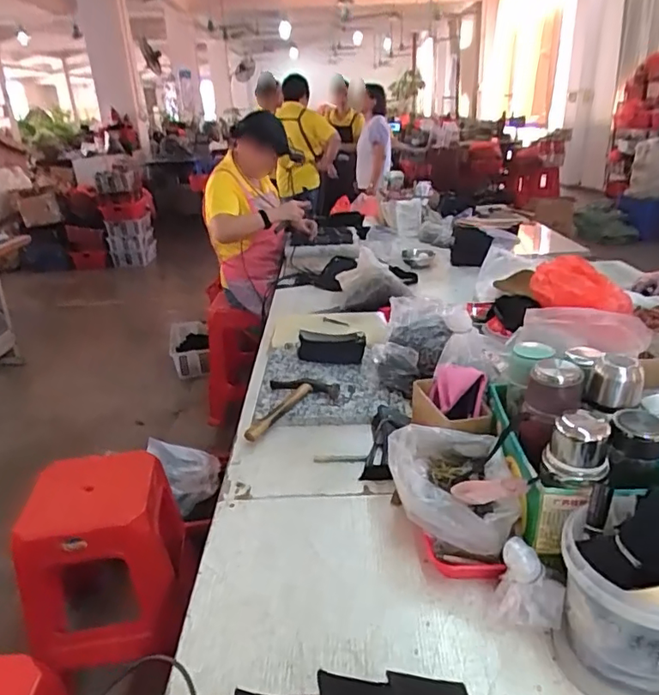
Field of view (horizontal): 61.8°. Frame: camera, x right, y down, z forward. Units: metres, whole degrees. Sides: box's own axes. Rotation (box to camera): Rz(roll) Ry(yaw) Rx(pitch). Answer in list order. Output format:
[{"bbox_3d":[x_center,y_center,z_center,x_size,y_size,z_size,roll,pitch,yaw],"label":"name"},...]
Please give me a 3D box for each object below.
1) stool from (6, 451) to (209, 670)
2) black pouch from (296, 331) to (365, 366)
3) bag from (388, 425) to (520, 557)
[{"bbox_3d":[-0.537,0.490,1.364,0.356,0.354,0.401,-6,24,-6],"label":"stool"},{"bbox_3d":[0.002,-0.001,1.341,0.174,0.078,0.023,3,-5,24],"label":"black pouch"},{"bbox_3d":[0.163,0.191,0.763,0.154,0.085,0.179,-2,24,4],"label":"bag"}]

